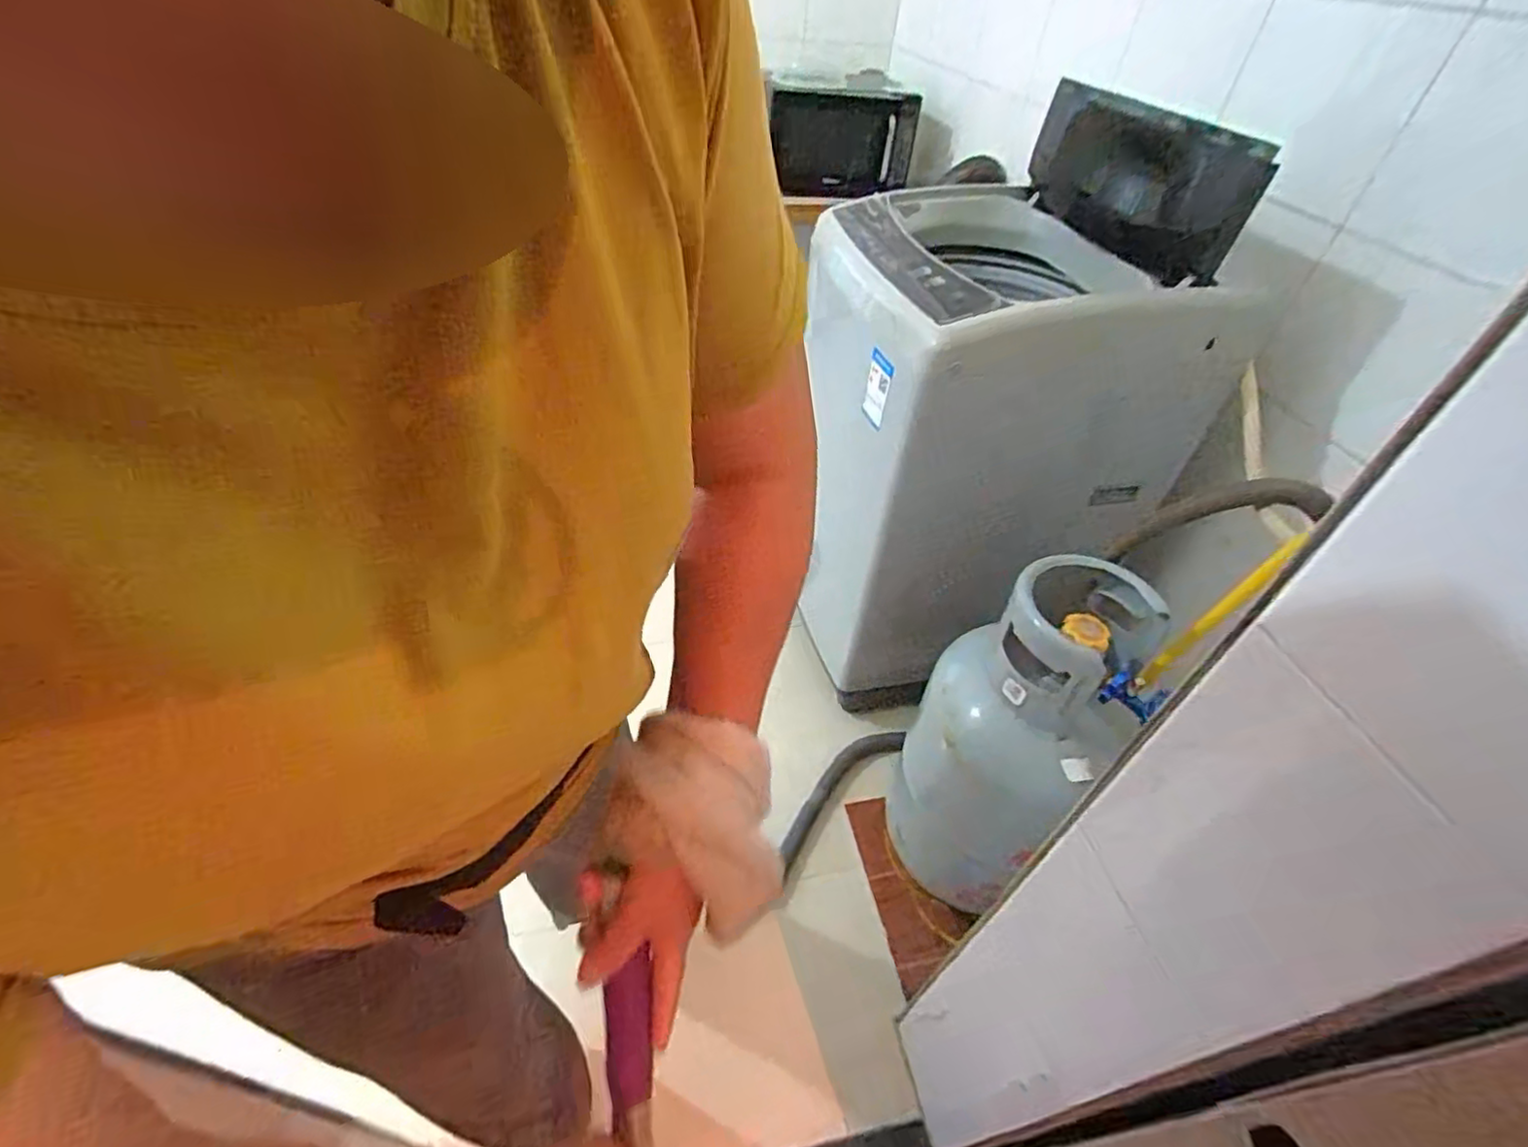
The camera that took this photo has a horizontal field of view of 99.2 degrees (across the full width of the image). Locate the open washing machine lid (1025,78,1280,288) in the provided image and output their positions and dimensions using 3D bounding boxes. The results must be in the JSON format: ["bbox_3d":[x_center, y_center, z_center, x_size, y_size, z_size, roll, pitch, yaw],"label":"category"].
[{"bbox_3d":[0.577,-0.631,1.044,0.053,0.192,0.488,-5,49,-12],"label":"open washing machine lid"}]

